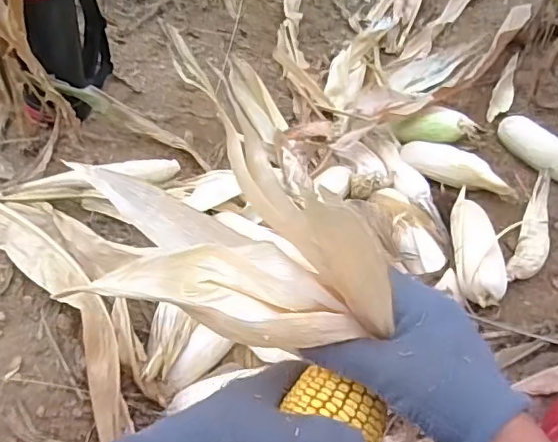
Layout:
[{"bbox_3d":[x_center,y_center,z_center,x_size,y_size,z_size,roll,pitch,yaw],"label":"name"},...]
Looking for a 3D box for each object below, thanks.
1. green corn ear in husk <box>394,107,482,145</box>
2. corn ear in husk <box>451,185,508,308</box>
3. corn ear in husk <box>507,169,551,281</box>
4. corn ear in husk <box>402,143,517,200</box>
[{"bbox_3d":[0.292,-0.177,1.066,0.166,0.060,0.060,3,47,27],"label":"green corn ear in husk"},{"bbox_3d":[0.300,0.030,0.862,0.069,0.050,0.217,3,51,-2],"label":"corn ear in husk"},{"bbox_3d":[0.410,0.007,0.887,0.045,0.050,0.206,23,53,14],"label":"corn ear in husk"},{"bbox_3d":[0.312,-0.095,0.997,0.058,0.045,0.232,-31,42,-26],"label":"corn ear in husk"}]

